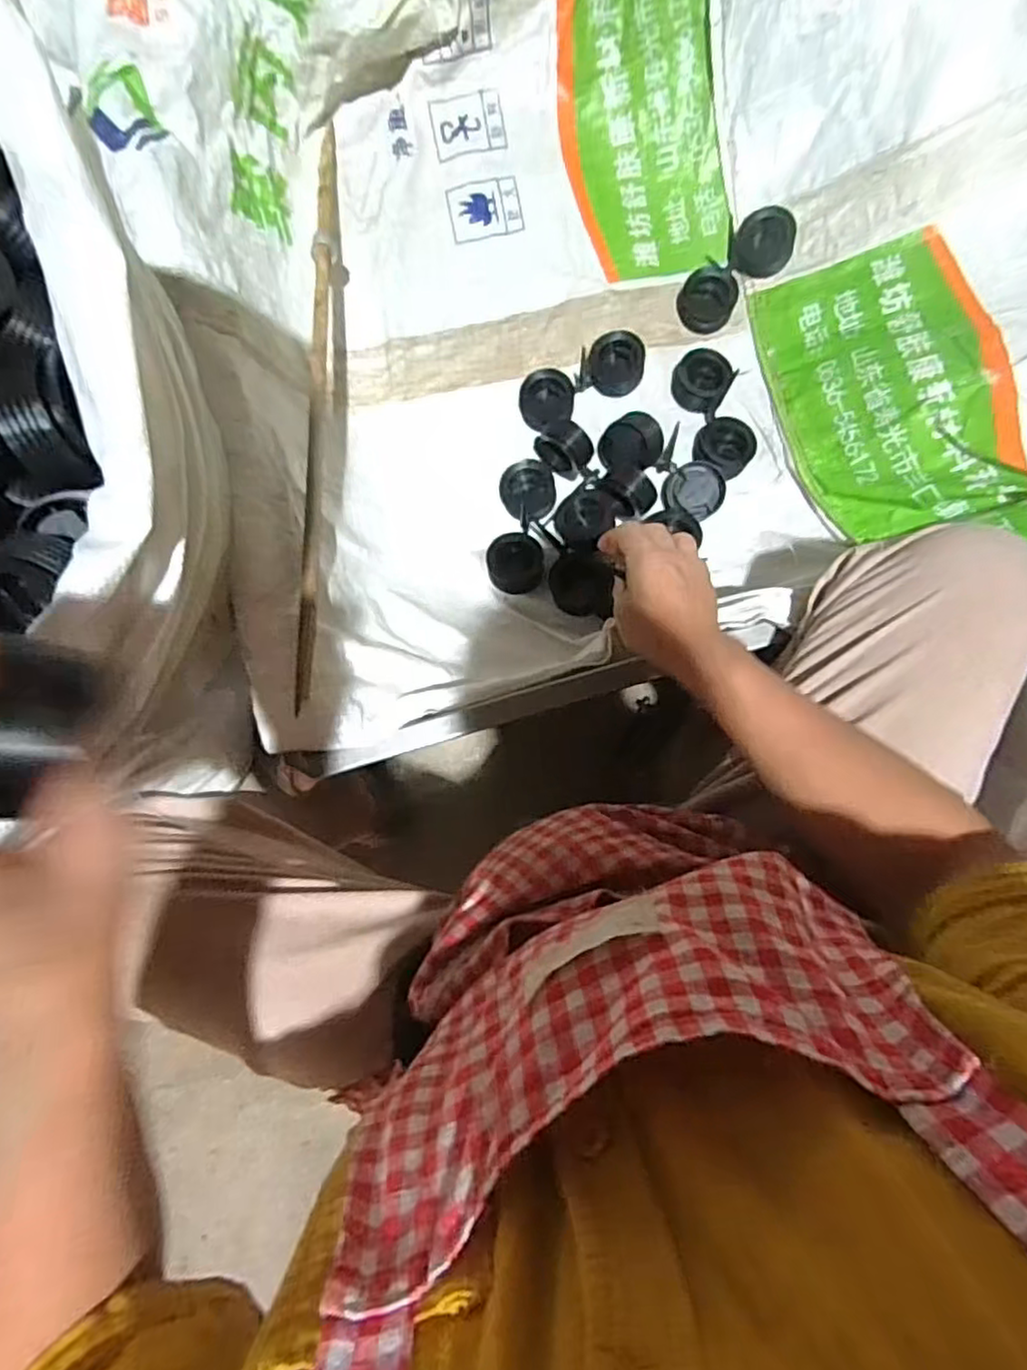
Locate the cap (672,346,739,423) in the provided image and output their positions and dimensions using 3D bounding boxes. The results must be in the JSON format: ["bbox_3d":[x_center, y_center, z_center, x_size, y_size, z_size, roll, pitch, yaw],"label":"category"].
[{"bbox_3d":[0.202,-0.329,0.721,0.065,0.020,0.065,2,97,17],"label":"cap"}]

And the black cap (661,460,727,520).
[{"bbox_3d":[0.188,-0.201,0.691,0.059,0.021,0.059,-42,90,19],"label":"black cap"}]

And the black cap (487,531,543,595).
[{"bbox_3d":[0.003,-0.127,0.698,0.057,0.030,0.062,0,87,4],"label":"black cap"}]

